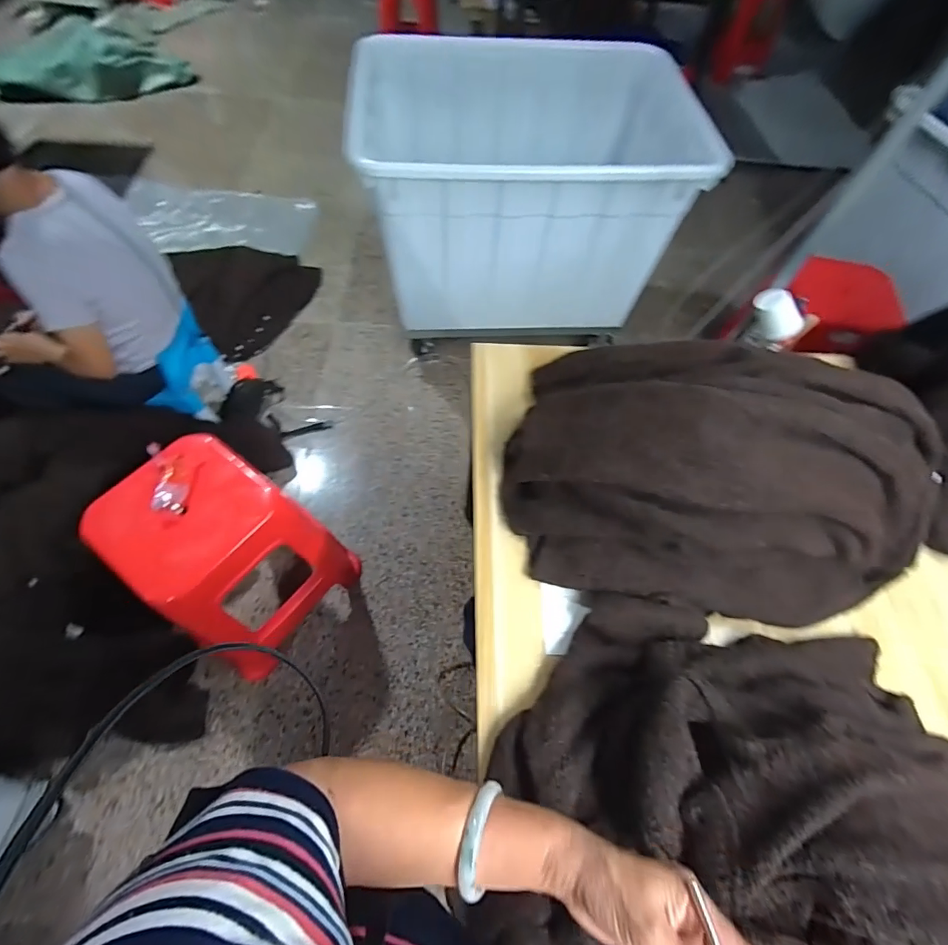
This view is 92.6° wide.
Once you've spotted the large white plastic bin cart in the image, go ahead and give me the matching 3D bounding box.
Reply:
[{"bbox_3d":[0.157,-0.949,1.616,0.988,0.704,0.877,1,61,-3],"label":"large white plastic bin cart"}]

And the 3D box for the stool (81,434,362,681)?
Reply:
[{"bbox_3d":[-0.569,0.205,1.139,0.339,0.541,0.353,37,65,15],"label":"stool"}]

